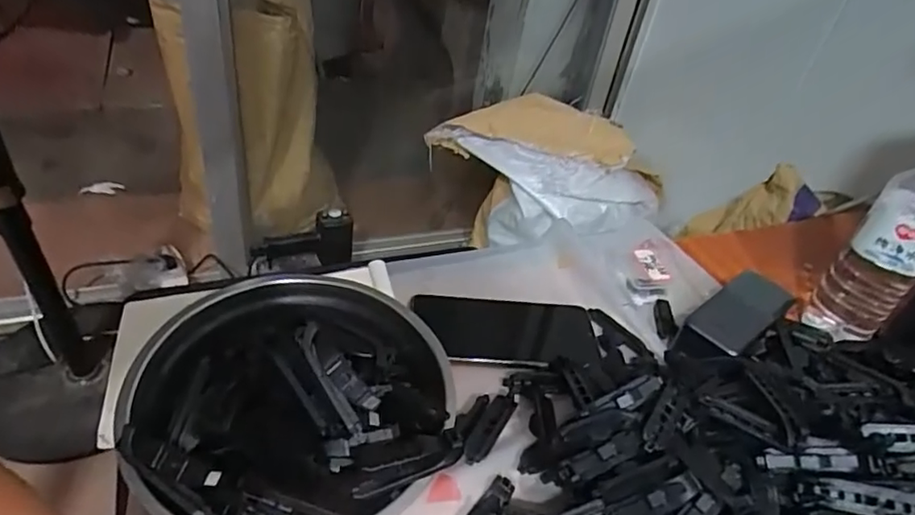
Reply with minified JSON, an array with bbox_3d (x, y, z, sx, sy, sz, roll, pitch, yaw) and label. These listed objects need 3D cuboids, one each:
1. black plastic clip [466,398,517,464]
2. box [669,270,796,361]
[{"bbox_3d":[0.026,0.129,0.443,0.016,0.011,0.070,23,41,16],"label":"black plastic clip"},{"bbox_3d":[0.250,0.062,0.536,0.138,0.044,0.054,-25,50,-35],"label":"box"}]

